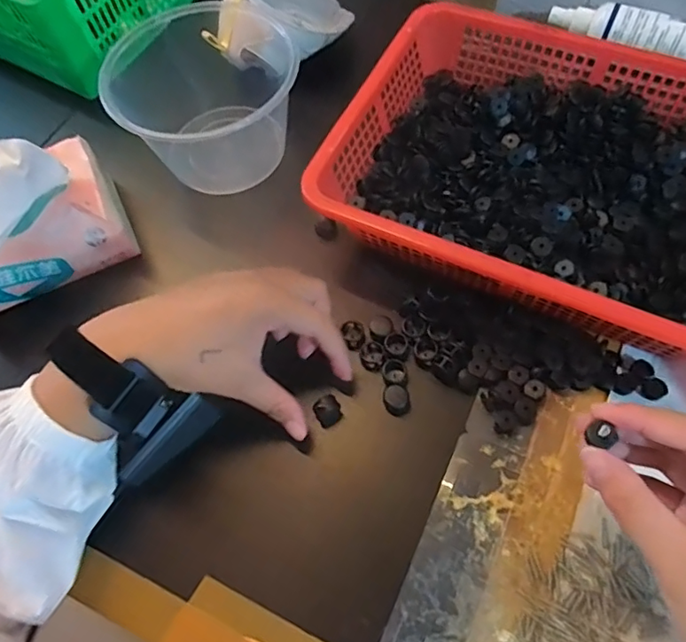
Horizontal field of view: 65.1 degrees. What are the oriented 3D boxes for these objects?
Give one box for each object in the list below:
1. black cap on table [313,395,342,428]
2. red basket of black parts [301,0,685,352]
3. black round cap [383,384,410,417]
[{"bbox_3d":[-0.010,0.059,0.356,0.016,0.018,0.014,-35,66,-13],"label":"black cap on table"},{"bbox_3d":[0.151,-0.102,0.388,0.297,0.070,0.220,22,67,15],"label":"red basket of black parts"},{"bbox_3d":[0.036,0.053,0.357,0.016,0.008,0.020,-21,63,-7],"label":"black round cap"}]

